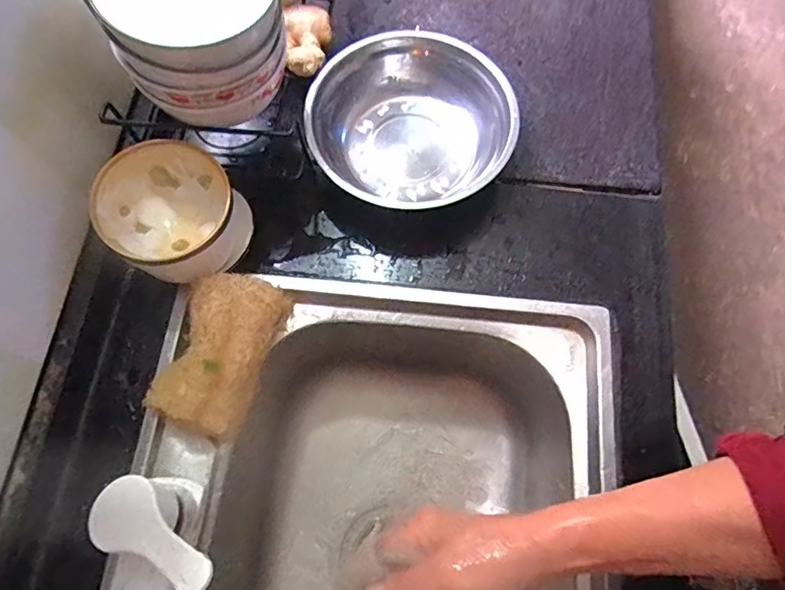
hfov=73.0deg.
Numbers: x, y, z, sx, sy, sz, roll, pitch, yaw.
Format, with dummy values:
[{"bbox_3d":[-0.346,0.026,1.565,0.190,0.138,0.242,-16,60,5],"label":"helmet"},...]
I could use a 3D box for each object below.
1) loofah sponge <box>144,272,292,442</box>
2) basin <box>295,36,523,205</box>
[{"bbox_3d":[-0.152,0.051,0.476,0.081,0.069,0.147,16,72,8],"label":"loofah sponge"},{"bbox_3d":[0.020,-0.176,0.549,0.209,0.075,0.179,-27,72,-7],"label":"basin"}]

